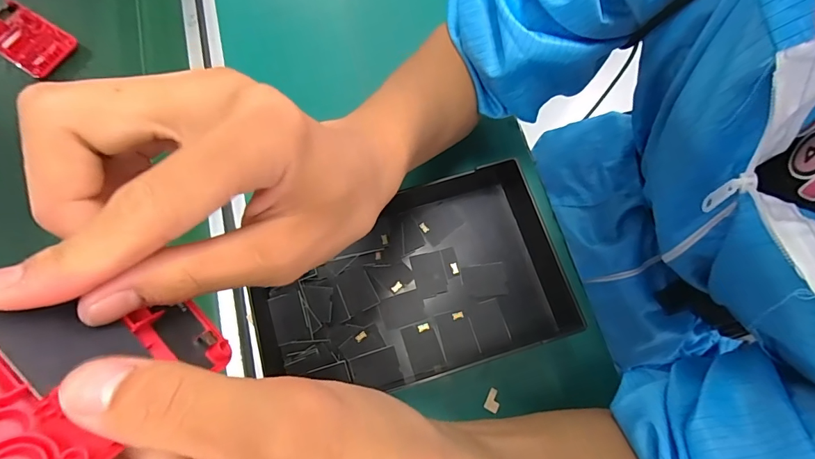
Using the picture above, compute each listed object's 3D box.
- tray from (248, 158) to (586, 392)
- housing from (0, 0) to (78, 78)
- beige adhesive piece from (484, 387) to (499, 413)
[{"bbox_3d":[0.005,0.045,0.379,0.278,0.030,0.173,-16,74,-4],"label":"tray"},{"bbox_3d":[-0.443,-0.222,0.472,0.119,0.012,0.060,31,76,10],"label":"housing"},{"bbox_3d":[0.076,0.151,0.361,0.012,0.004,0.020,23,66,23],"label":"beige adhesive piece"}]

